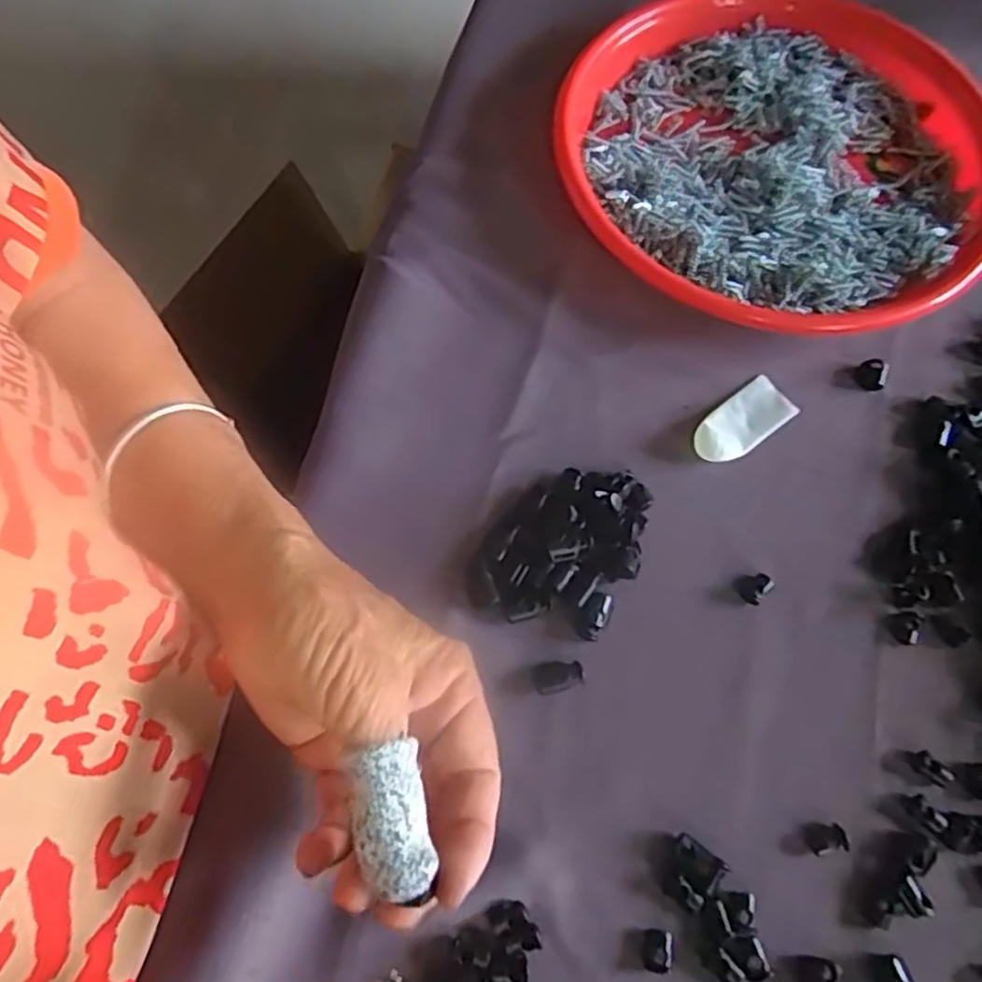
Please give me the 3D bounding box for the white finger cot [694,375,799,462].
[{"bbox_3d":[0.121,-0.034,0.357,0.055,0.007,0.026,-36,72,-13],"label":"white finger cot"}]

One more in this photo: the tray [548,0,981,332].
[{"bbox_3d":[0.159,-0.183,0.406,0.231,0.034,0.226,-30,71,-11],"label":"tray"}]

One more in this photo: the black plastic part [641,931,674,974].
[{"bbox_3d":[0.062,0.171,0.274,0.011,0.004,0.013,4,68,2],"label":"black plastic part"}]

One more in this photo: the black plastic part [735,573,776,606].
[{"bbox_3d":[0.117,0.042,0.328,0.015,0.004,0.013,-39,73,-14],"label":"black plastic part"}]

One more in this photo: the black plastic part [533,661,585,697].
[{"bbox_3d":[0.028,0.078,0.313,0.020,0.004,0.013,-14,68,-5],"label":"black plastic part"}]

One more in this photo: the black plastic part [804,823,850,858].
[{"bbox_3d":[0.132,0.136,0.290,0.015,0.004,0.011,-9,68,-3],"label":"black plastic part"}]

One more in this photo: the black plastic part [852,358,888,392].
[{"bbox_3d":[0.190,-0.058,0.371,0.015,0.006,0.015,15,69,7],"label":"black plastic part"}]

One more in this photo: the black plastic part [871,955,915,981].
[{"bbox_3d":[0.148,0.179,0.271,0.011,0.006,0.016,-25,70,-9],"label":"black plastic part"}]

